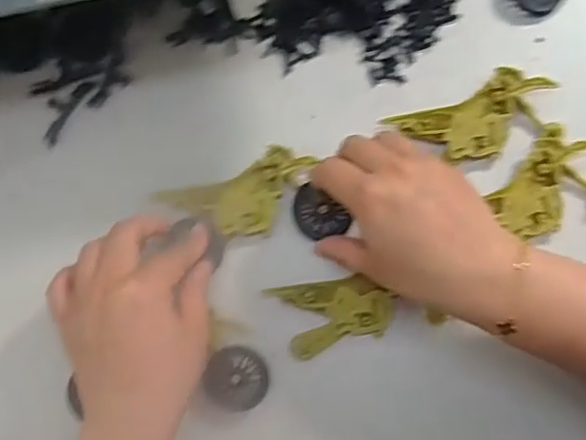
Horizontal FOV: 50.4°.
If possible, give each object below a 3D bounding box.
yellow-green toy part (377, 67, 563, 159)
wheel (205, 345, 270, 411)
[{"bbox_3d":[0.112,-0.062,0.386,0.098,0.008,0.047,-17,81,2],"label":"yellow-green toy part"},{"bbox_3d":[-0.032,0.093,0.368,0.035,0.009,0.035,-1,81,4],"label":"wheel"}]

